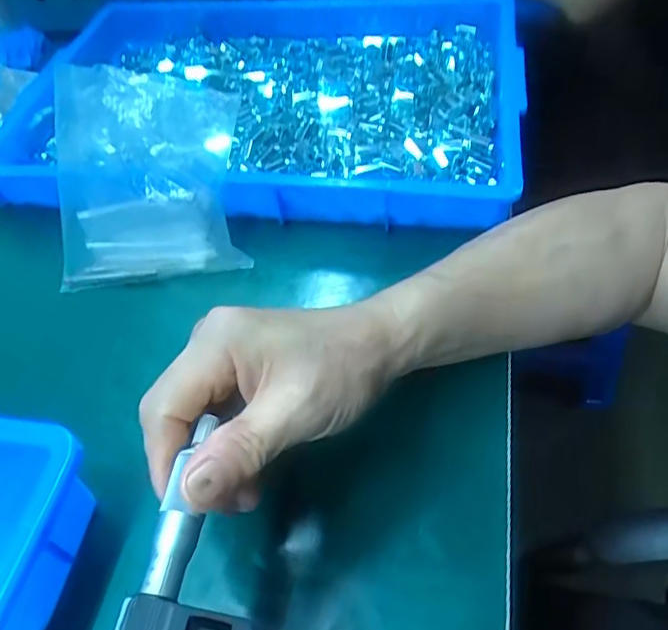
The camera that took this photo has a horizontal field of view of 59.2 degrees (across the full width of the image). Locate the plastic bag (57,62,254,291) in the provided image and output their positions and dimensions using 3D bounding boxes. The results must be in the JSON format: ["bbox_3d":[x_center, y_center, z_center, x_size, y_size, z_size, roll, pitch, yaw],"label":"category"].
[{"bbox_3d":[-0.130,-0.089,0.408,0.122,0.145,0.033,3,22,-3],"label":"plastic bag"}]

